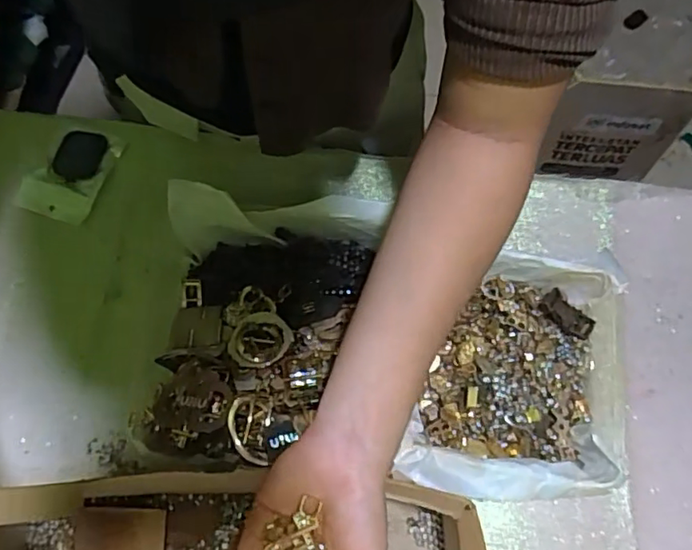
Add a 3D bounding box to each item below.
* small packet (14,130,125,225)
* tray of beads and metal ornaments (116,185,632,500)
[{"bbox_3d":[-0.255,-0.095,0.532,0.066,0.011,0.090,18,73,5],"label":"small packet"},{"bbox_3d":[0.028,0.056,0.455,0.366,0.080,0.204,6,72,1],"label":"tray of beads and metal ornaments"}]

